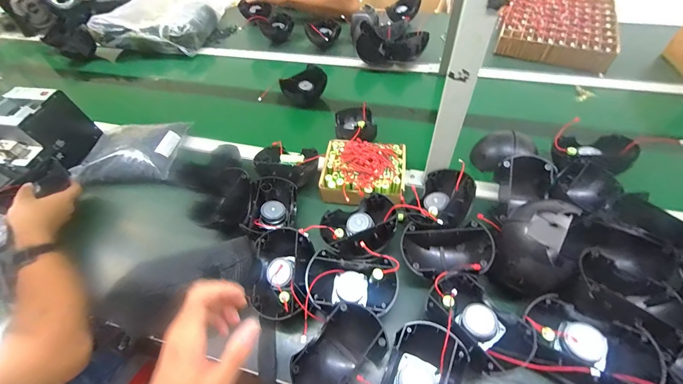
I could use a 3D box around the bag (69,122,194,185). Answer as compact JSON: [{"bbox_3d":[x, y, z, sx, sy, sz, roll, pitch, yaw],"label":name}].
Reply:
[{"bbox_3d":[-0.516,-0.104,0.718,0.245,0.048,0.183,-4,52,2],"label":"bag"}]

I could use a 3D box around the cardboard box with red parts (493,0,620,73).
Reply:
[{"bbox_3d":[0.699,-0.556,0.956,0.310,0.049,0.453,20,57,20],"label":"cardboard box with red parts"}]

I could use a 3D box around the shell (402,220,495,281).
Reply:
[{"bbox_3d":[0.166,0.099,0.475,0.135,0.072,0.090,2,53,7],"label":"shell"}]

